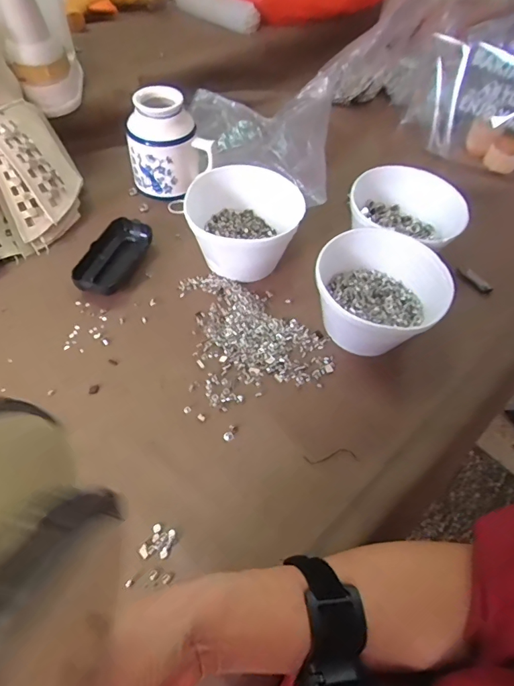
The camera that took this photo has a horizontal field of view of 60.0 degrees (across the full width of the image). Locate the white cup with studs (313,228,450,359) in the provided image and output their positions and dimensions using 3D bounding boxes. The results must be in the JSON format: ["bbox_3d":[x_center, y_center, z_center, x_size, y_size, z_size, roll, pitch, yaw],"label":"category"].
[{"bbox_3d":[0.121,-0.044,0.469,0.121,0.091,0.121,2,56,-3],"label":"white cup with studs"}]

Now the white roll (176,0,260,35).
[{"bbox_3d":[-0.070,-0.580,0.762,0.173,0.038,0.051,29,58,15],"label":"white roll"}]

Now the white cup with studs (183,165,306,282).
[{"bbox_3d":[-0.018,-0.135,0.520,0.117,0.087,0.110,2,56,-3],"label":"white cup with studs"}]

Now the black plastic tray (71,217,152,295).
[{"bbox_3d":[-0.164,-0.100,0.512,0.053,0.024,0.115,21,57,10],"label":"black plastic tray"}]

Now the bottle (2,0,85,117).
[{"bbox_3d":[-0.257,-0.363,0.509,0.080,0.155,0.078,-15,58,-14],"label":"bottle"}]

